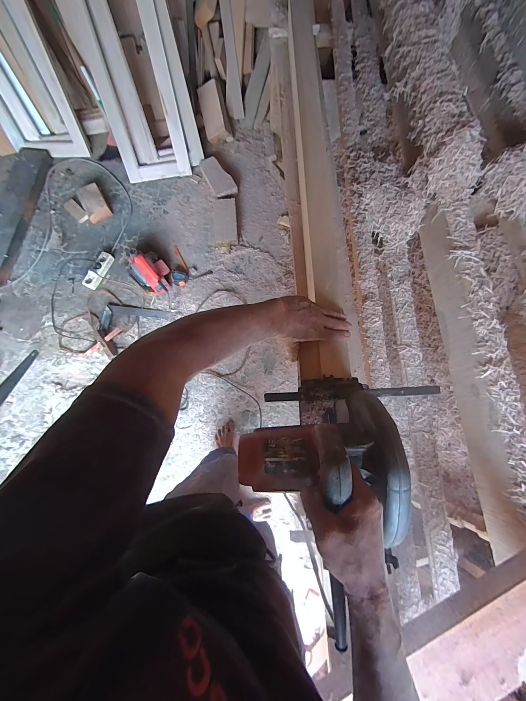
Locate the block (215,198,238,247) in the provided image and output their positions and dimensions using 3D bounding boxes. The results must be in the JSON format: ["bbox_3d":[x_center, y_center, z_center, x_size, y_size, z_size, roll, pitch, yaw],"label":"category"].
[{"bbox_3d":[-0.200,-0.679,1.489,0.122,0.047,0.276,-4,78,-2],"label":"block"}]

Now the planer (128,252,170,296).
[{"bbox_3d":[-0.557,-0.395,1.395,0.260,0.120,0.161,40,80,7],"label":"planer"}]

